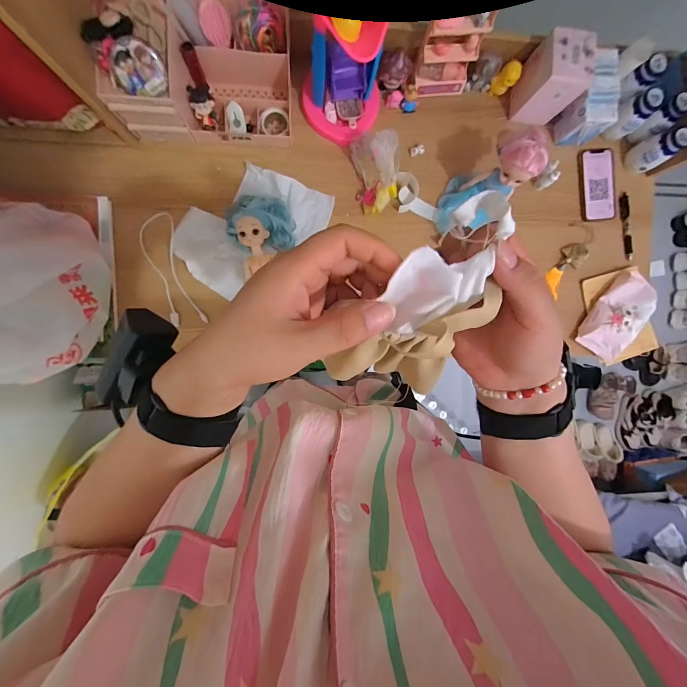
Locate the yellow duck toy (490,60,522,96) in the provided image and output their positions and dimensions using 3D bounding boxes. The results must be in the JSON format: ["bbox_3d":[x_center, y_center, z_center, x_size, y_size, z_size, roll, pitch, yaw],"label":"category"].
[{"bbox_3d":[0.318,-0.517,0.634,0.038,0.067,0.029,39,90,-6],"label":"yellow duck toy"}]

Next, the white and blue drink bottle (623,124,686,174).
[{"bbox_3d":[0.653,-0.403,0.670,0.054,0.081,0.055,-31,95,-2],"label":"white and blue drink bottle"}]

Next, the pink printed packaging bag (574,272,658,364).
[{"bbox_3d":[0.599,-0.062,0.700,0.099,0.044,0.186,28,91,-6],"label":"pink printed packaging bag"}]

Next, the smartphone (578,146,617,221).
[{"bbox_3d":[0.556,-0.345,0.704,0.085,0.014,0.152,-5,94,-5],"label":"smartphone"}]

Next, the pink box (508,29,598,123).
[{"bbox_3d":[0.393,-0.499,0.614,0.088,0.114,0.090,5,93,-5],"label":"pink box"}]

